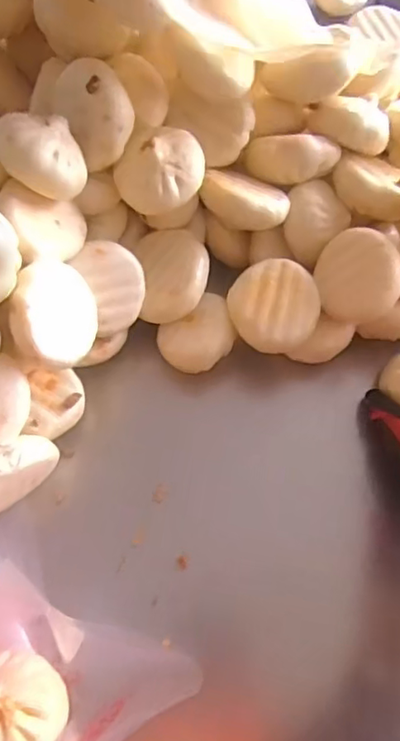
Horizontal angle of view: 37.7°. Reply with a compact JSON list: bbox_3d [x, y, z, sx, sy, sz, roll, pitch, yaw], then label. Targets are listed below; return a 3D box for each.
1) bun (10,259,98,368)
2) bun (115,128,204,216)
[{"bbox_3d":[-0.117,-0.042,0.447,0.069,0.037,0.075,-24,102,-50],"label":"bun"},{"bbox_3d":[-0.031,-0.160,0.468,0.064,0.034,0.060,-39,73,-17],"label":"bun"}]

